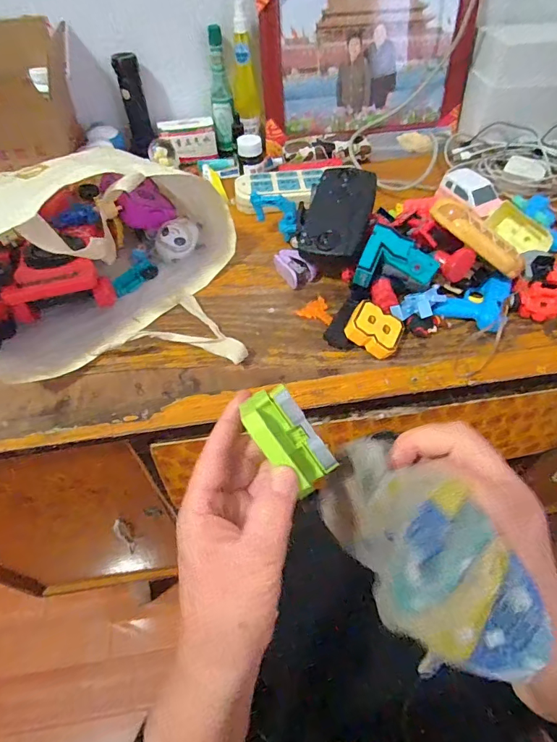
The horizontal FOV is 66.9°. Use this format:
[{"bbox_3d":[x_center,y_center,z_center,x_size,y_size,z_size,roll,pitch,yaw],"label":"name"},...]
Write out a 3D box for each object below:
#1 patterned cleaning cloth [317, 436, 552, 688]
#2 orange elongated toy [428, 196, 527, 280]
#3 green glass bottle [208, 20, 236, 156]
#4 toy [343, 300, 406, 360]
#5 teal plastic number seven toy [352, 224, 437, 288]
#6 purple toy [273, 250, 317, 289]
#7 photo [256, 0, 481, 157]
[{"bbox_3d":[0.074,0.088,0.211,0.062,0.061,0.126,-21,55,-14],"label":"patterned cleaning cloth"},{"bbox_3d":[0.239,-0.159,0.497,0.129,0.025,0.037,37,59,-3],"label":"orange elongated toy"},{"bbox_3d":[-0.100,-0.487,0.738,0.038,0.180,0.050,-7,53,-4],"label":"green glass bottle"},{"bbox_3d":[0.111,-0.048,0.490,0.062,0.020,0.052,30,63,-1],"label":"toy"},{"bbox_3d":[0.143,-0.139,0.515,0.093,0.028,0.073,5,79,2],"label":"teal plastic number seven toy"},{"bbox_3d":[0.020,-0.141,0.576,0.035,0.026,0.058,-28,57,-18],"label":"purple toy"},{"bbox_3d":[0.152,-0.540,0.718,0.365,0.255,0.030,-9,42,-3],"label":"photo"}]

